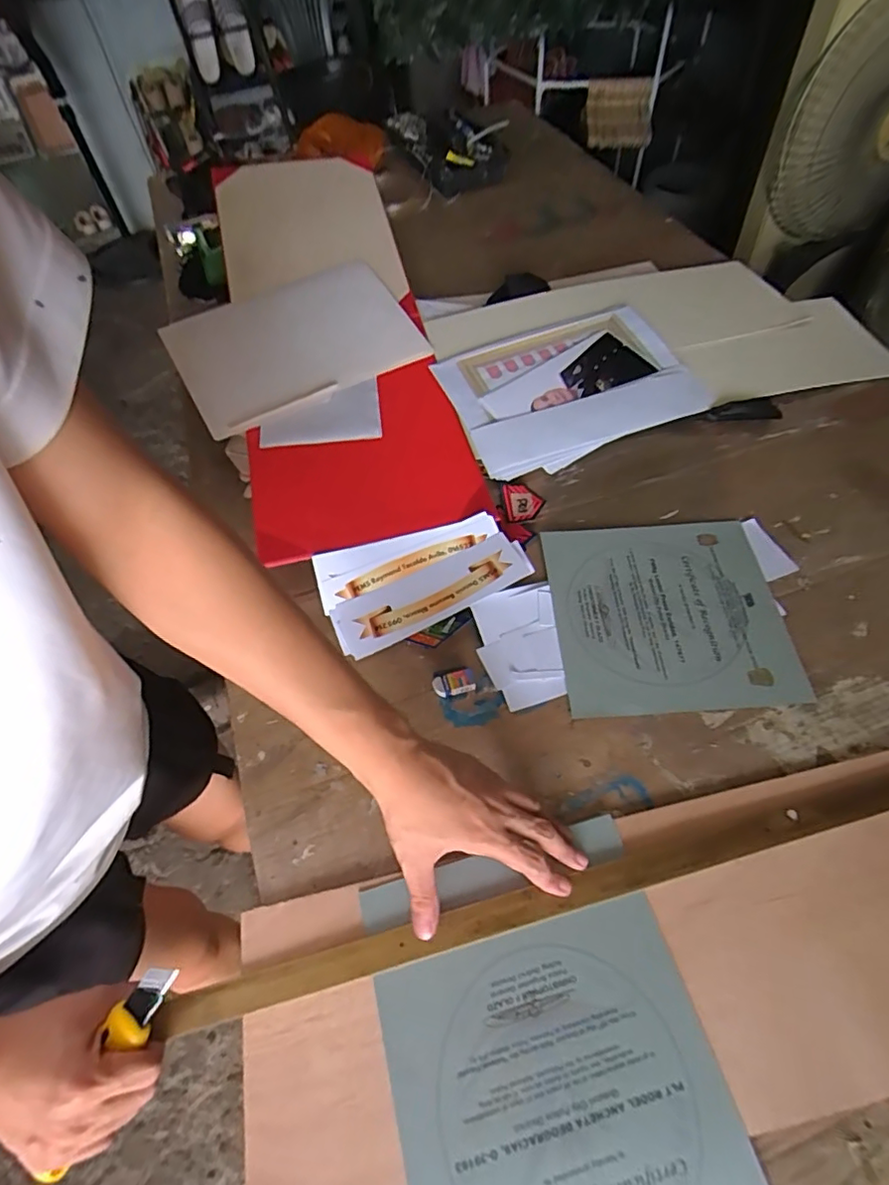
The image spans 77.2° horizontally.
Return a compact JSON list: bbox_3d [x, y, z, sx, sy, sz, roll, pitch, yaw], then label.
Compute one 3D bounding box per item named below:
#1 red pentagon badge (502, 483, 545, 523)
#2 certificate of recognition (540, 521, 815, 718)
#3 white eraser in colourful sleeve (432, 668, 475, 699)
[{"bbox_3d":[0.093,-0.106,0.656,0.046,0.006,0.059,-4,56,3],"label":"red pentagon badge"},{"bbox_3d":[0.225,0.018,0.569,0.220,0.011,0.209,-4,56,2],"label":"certificate of recognition"},{"bbox_3d":[0.009,0.087,0.535,0.040,0.010,0.021,-12,60,-6],"label":"white eraser in colourful sleeve"}]

